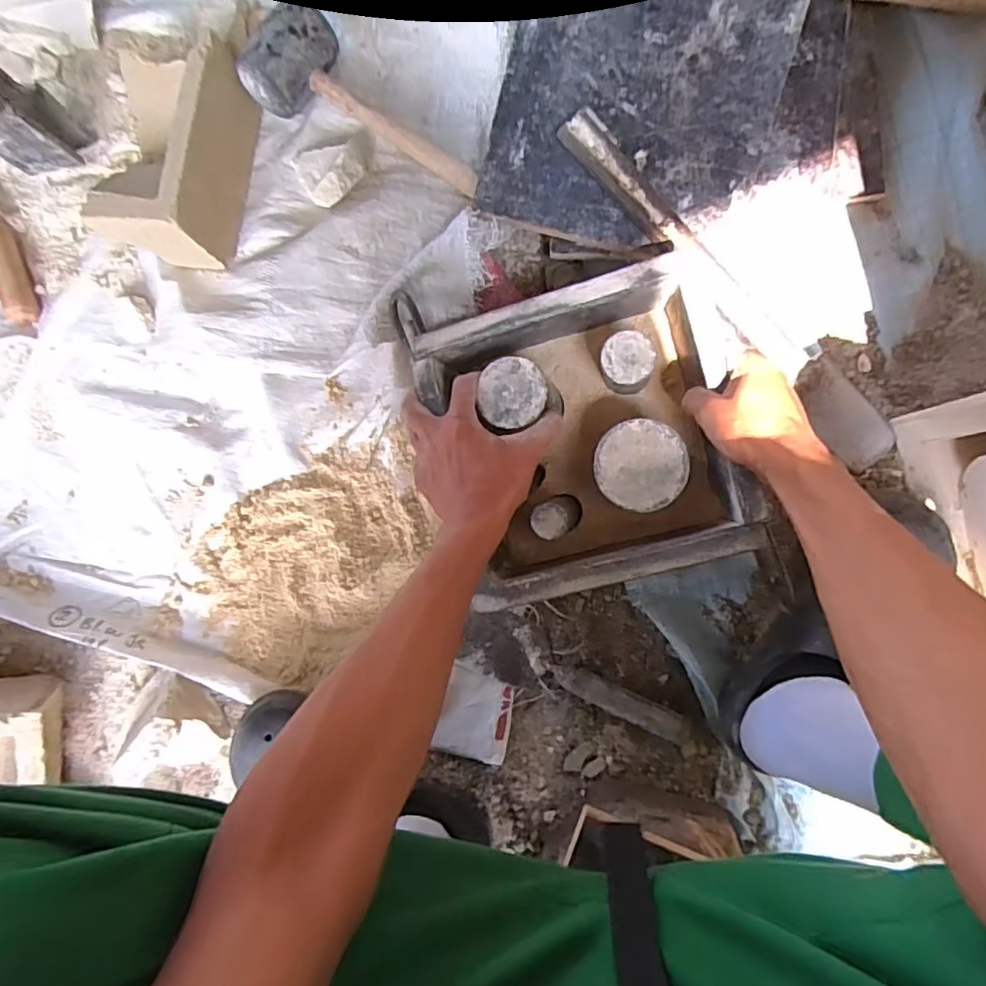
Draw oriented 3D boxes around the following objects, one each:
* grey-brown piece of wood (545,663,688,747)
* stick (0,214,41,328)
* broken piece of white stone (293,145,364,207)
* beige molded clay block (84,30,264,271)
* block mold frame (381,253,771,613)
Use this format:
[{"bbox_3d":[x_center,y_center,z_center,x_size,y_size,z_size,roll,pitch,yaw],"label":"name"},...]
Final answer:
[{"bbox_3d":[0.126,0.204,0.597,0.142,0.025,0.025,25,92,8],"label":"grey-brown piece of wood"},{"bbox_3d":[-0.541,-0.256,0.682,0.030,0.026,0.153,-22,85,7],"label":"stick"},{"bbox_3d":[-0.170,-0.335,0.633,0.063,0.029,0.061,0,88,8],"label":"broken piece of white stone"},{"bbox_3d":[-0.323,-0.346,0.617,0.116,0.092,0.204,15,91,7],"label":"beige molded clay block"},{"bbox_3d":[0.073,-0.058,0.525,0.232,0.096,0.266,-16,86,8],"label":"block mold frame"}]

